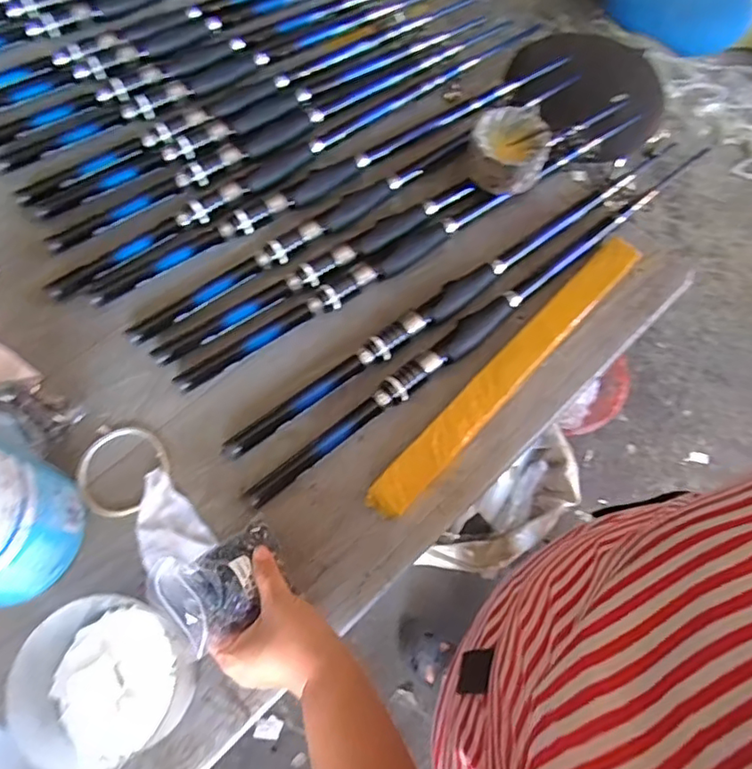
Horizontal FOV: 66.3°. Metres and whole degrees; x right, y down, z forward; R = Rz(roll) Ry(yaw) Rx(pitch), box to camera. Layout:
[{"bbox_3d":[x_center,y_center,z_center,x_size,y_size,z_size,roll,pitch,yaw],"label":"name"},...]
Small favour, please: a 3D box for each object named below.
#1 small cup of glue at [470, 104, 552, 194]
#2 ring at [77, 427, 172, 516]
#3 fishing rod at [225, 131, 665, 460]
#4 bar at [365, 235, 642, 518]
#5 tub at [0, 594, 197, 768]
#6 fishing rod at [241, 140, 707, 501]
[{"bbox_3d":[0.148,-0.263,0.648,0.079,0.066,0.089,7,67,1],"label":"small cup of glue"},{"bbox_3d":[-0.236,0.080,0.537,0.074,0.010,0.084,35,72,8],"label":"ring"},{"bbox_3d":[0.108,-0.113,0.617,0.616,0.024,0.038,-34,72,-14],"label":"fishing rod"},{"bbox_3d":[0.139,-0.021,0.574,0.038,0.027,0.393,42,72,15],"label":"bar"},{"bbox_3d":[-0.207,0.228,0.438,0.109,0.067,0.102,1,67,-1],"label":"tub"},{"bbox_3d":[0.132,-0.080,0.599,0.626,0.023,0.028,-36,73,-15],"label":"fishing rod"}]

